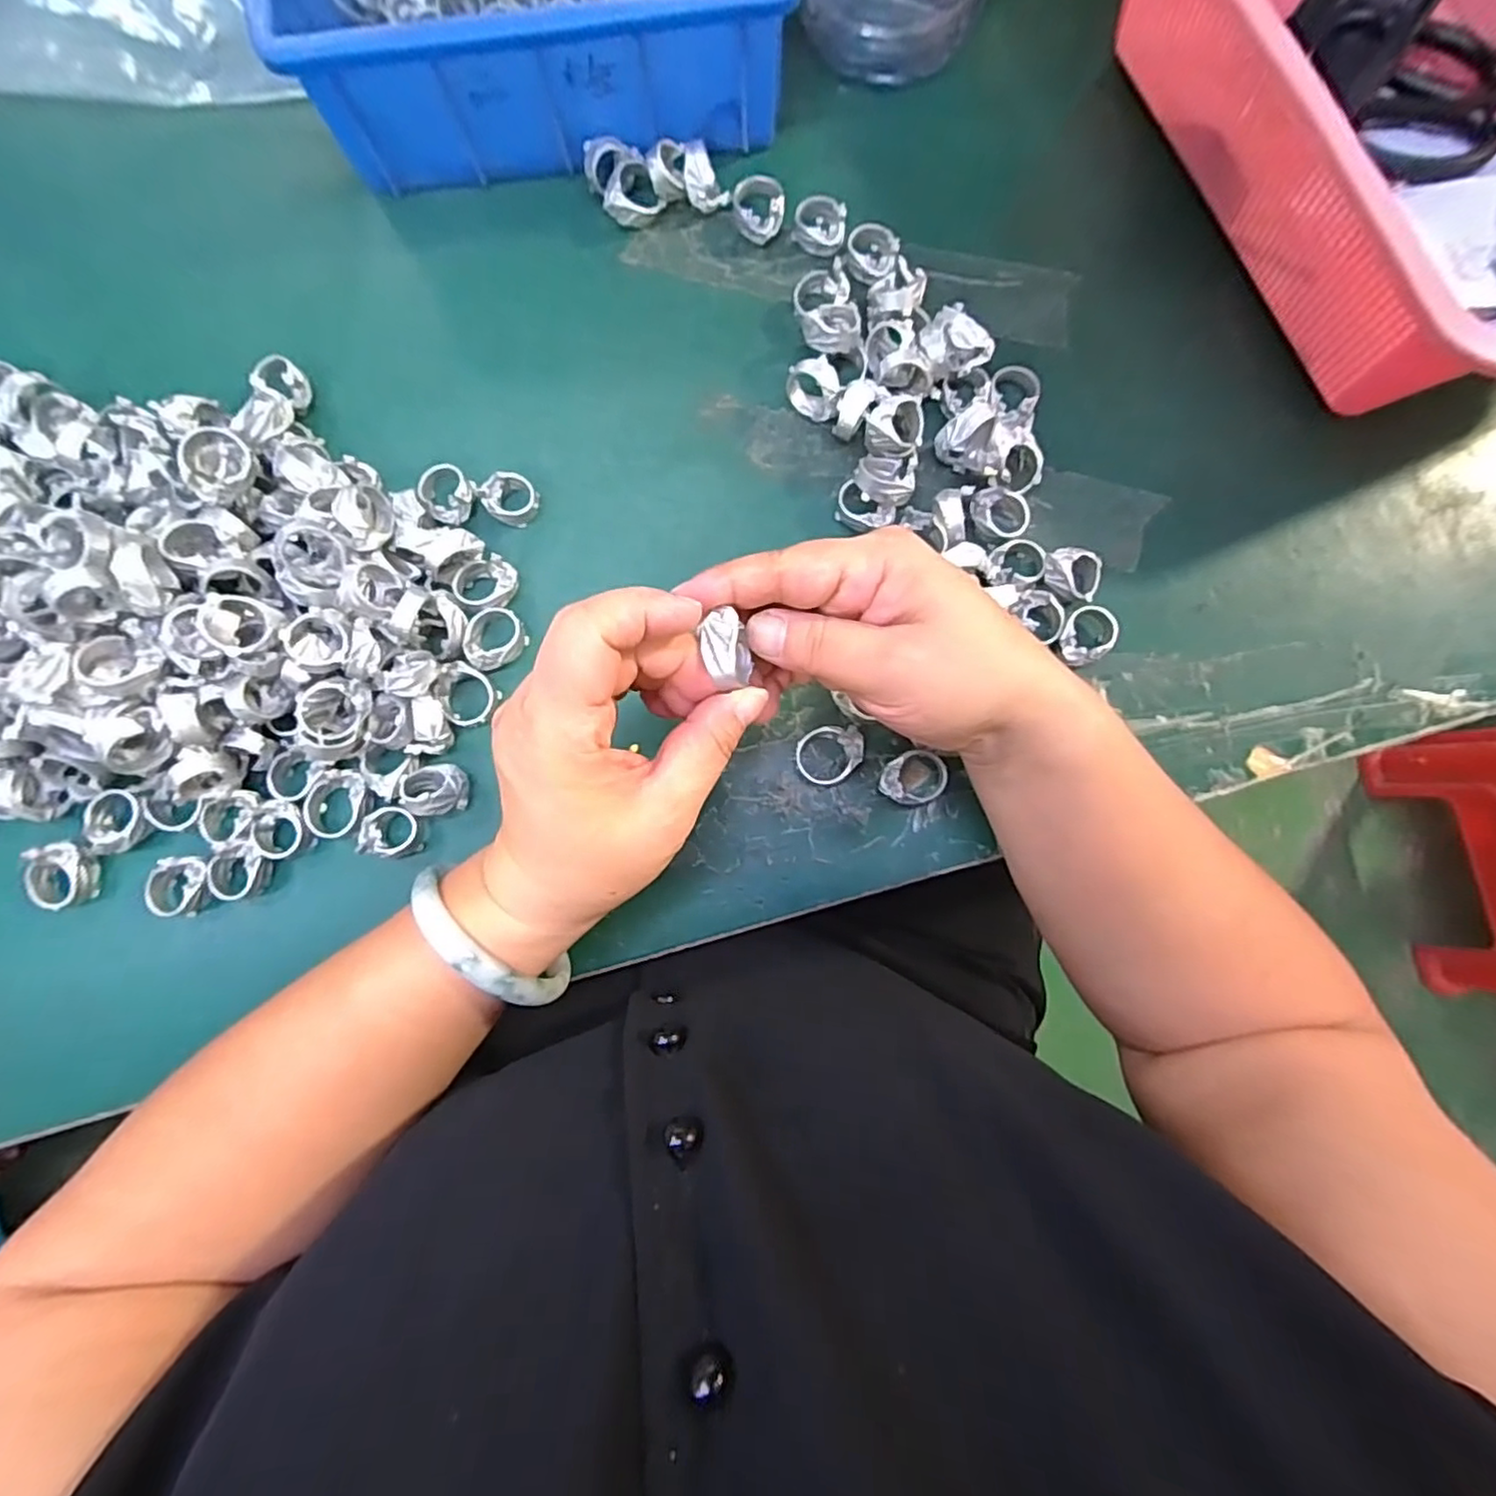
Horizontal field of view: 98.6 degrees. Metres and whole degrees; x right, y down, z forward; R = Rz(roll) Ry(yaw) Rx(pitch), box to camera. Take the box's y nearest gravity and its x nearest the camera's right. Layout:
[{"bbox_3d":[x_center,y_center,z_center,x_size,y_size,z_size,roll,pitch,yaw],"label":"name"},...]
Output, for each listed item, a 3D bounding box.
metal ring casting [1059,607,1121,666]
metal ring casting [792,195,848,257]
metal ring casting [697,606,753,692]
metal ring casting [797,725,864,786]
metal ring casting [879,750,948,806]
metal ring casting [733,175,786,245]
[{"bbox_3d":[0.157,-0.052,0.302,0.027,0.014,0.025,0,83,1],"label":"metal ring casting"},{"bbox_3d":[0.037,-0.267,0.331,0.026,0.019,0.022,6,83,1],"label":"metal ring casting"},{"bbox_3d":[-0.008,-0.033,0.224,0.016,0.019,0.026,-11,83,-1],"label":"metal ring casting"},{"bbox_3d":[0.038,0.004,0.297,0.030,0.014,0.027,2,83,1],"label":"metal ring casting"},{"bbox_3d":[0.076,0.014,0.295,0.030,0.014,0.024,-31,83,-3],"label":"metal ring casting"},{"bbox_3d":[0.005,-0.279,0.335,0.027,0.015,0.027,1,83,1],"label":"metal ring casting"}]

